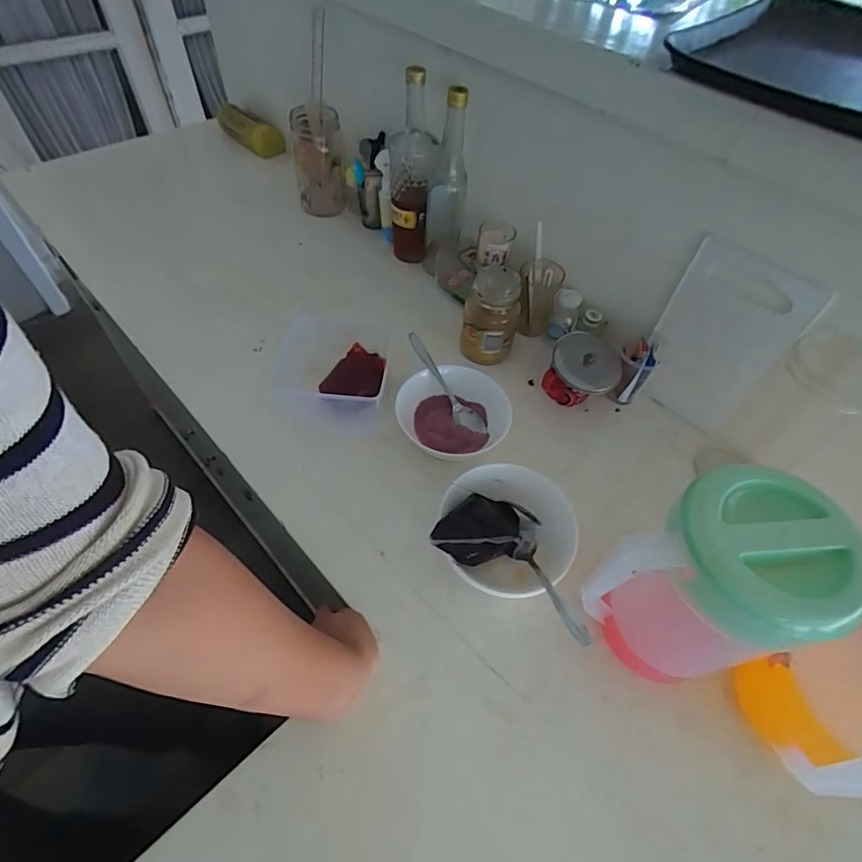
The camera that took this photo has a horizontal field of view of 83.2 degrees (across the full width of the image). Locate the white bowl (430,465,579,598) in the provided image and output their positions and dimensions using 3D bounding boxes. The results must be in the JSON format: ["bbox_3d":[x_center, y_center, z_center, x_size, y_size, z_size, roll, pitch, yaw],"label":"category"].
[{"bbox_3d":[0.082,0.111,0.529,0.137,0.070,0.147,2,54,-2],"label":"white bowl"}]

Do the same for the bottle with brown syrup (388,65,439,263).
[{"bbox_3d":[-0.031,-0.404,0.779,0.073,0.274,0.065,0,54,-3],"label":"bottle with brown syrup"}]

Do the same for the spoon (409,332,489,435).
[{"bbox_3d":[0.017,-0.061,0.653,0.029,0.022,0.162,-31,84,-23],"label":"spoon"}]

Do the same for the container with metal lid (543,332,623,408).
[{"bbox_3d":[0.206,-0.077,0.666,0.090,0.086,0.089,21,55,12],"label":"container with metal lid"}]

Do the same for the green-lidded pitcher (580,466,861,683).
[{"bbox_3d":[0.221,0.144,0.417,0.143,0.225,0.120,-21,58,-18],"label":"green-lidded pitcher"}]

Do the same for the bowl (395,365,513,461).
[{"bbox_3d":[0.027,-0.019,0.637,0.142,0.044,0.143,-35,63,-25],"label":"bowl"}]

